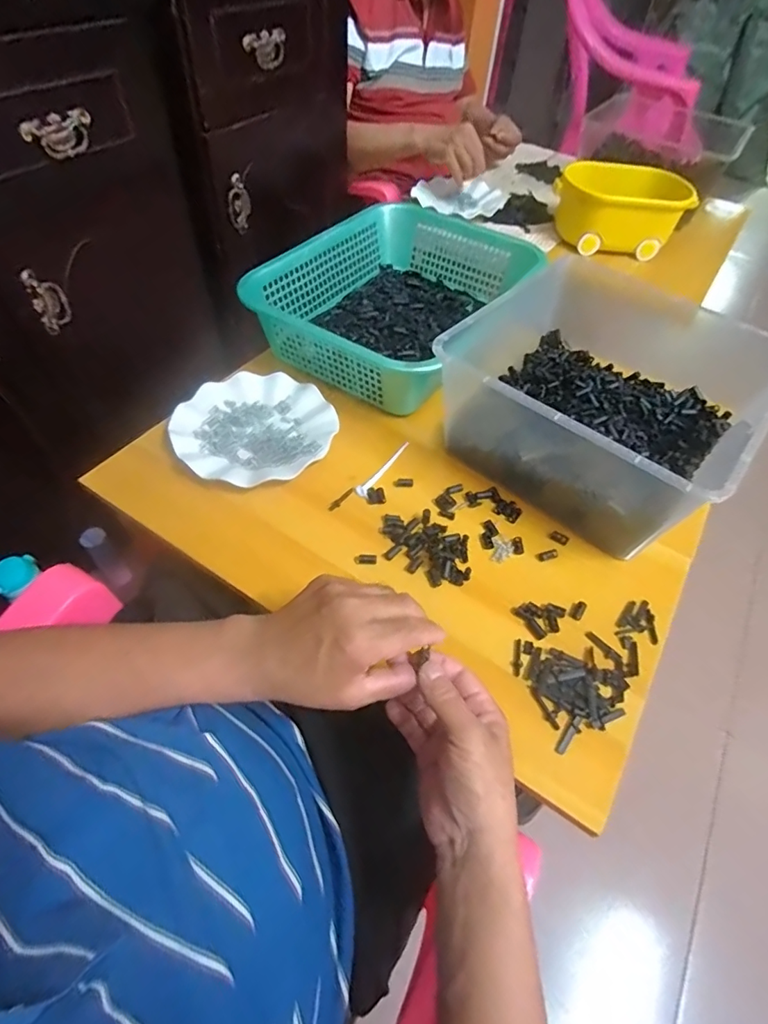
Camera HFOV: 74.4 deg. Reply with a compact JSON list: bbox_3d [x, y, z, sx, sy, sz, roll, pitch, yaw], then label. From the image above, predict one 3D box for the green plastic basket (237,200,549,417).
[{"bbox_3d":[0.023,-0.312,0.731,0.296,0.093,0.390,25,54,14],"label":"green plastic basket"}]

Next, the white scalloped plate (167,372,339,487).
[{"bbox_3d":[-0.150,-0.101,0.603,0.179,0.021,0.168,2,52,-3],"label":"white scalloped plate"}]

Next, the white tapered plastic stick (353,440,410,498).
[{"bbox_3d":[-0.001,-0.051,0.593,0.017,0.007,0.102,28,55,16],"label":"white tapered plastic stick"}]

